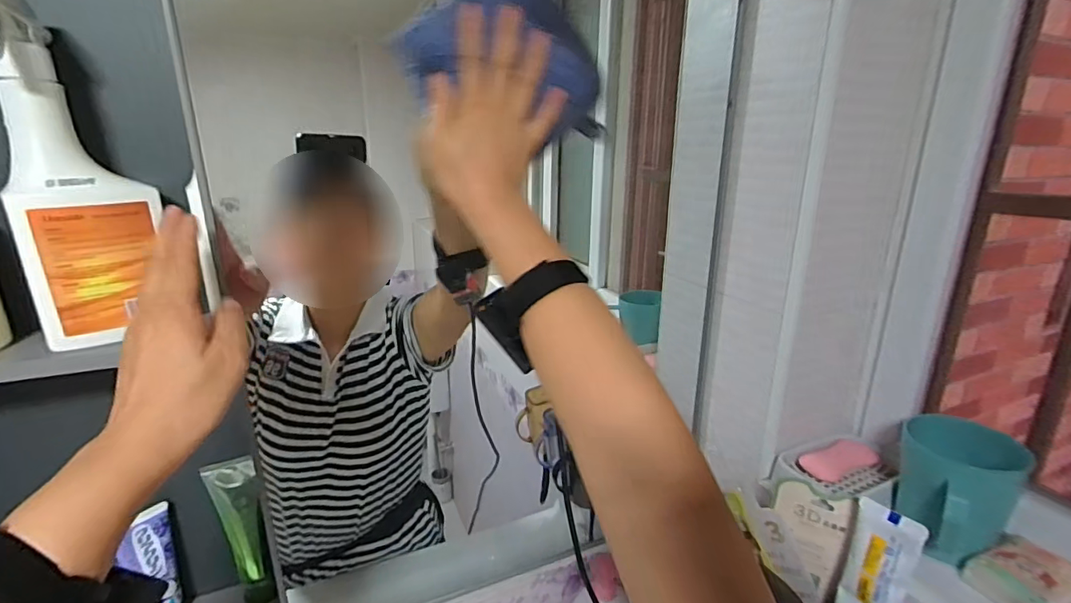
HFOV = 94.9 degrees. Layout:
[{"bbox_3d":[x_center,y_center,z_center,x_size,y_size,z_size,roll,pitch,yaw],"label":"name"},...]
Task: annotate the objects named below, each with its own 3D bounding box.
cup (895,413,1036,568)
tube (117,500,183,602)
[{"bbox_3d":[0.361,0.168,0.428,0.110,0.105,0.082,-15,22,-40],"label":"cup"},{"bbox_3d":[-0.373,0.267,0.484,0.023,0.130,0.043,13,21,38],"label":"tube"}]

